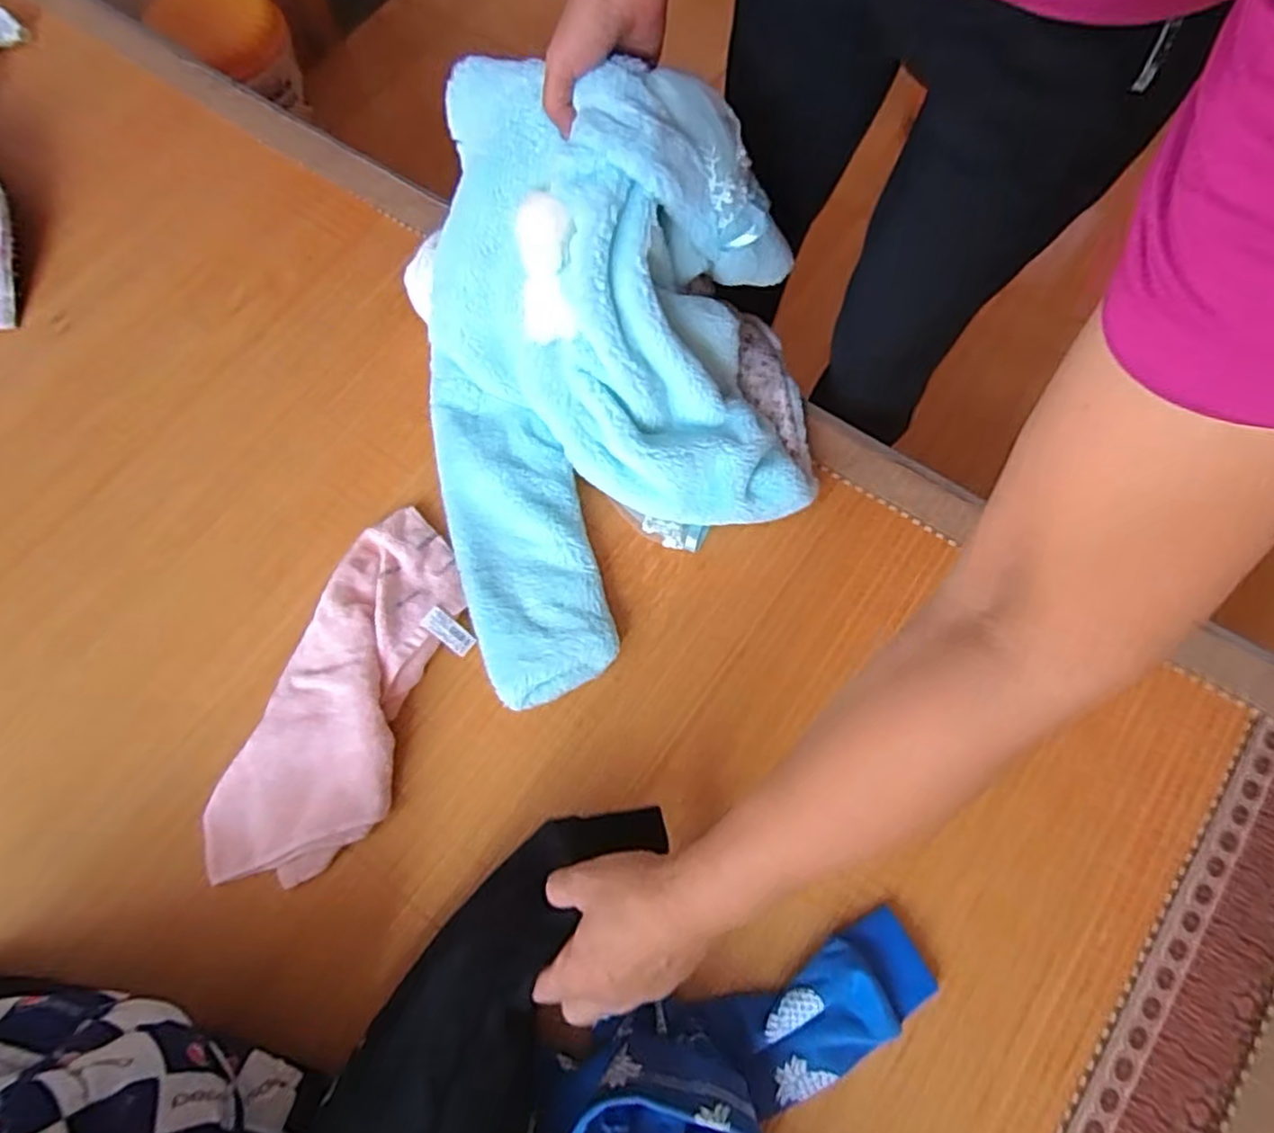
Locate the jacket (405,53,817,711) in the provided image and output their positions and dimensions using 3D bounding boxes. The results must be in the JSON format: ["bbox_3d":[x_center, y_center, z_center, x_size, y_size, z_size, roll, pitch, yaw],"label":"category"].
[{"bbox_3d":[-0.036,-0.181,0.596,0.375,0.246,0.411,-27,70,-7],"label":"jacket"}]

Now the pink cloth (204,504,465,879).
[{"bbox_3d":[-0.253,0.109,0.633,0.138,0.042,0.343,18,71,9],"label":"pink cloth"}]

